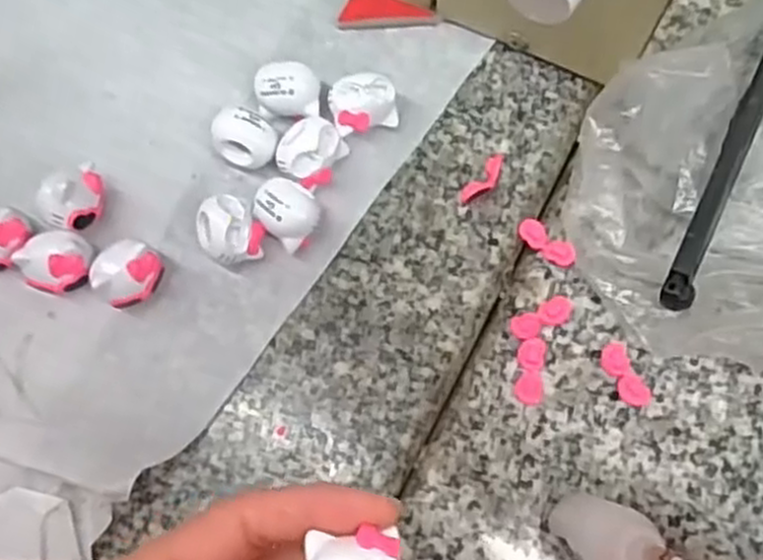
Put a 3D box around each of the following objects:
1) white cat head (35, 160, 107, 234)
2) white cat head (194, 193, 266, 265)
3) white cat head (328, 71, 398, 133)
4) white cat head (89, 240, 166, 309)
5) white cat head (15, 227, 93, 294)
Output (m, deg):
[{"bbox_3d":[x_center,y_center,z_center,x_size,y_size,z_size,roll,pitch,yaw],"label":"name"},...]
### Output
[{"bbox_3d":[-0.116,-0.031,0.299,0.018,0.022,0.026,36,80,9],"label":"white cat head"},{"bbox_3d":[-0.057,-0.018,0.299,0.022,0.022,0.024,0,77,2],"label":"white cat head"},{"bbox_3d":[-0.007,-0.068,0.311,0.026,0.021,0.019,-13,77,-1],"label":"white cat head"},{"bbox_3d":[-0.096,-0.002,0.296,0.020,0.019,0.025,25,79,7],"label":"white cat head"},{"bbox_3d":[-0.122,-0.007,0.297,0.024,0.017,0.023,0,77,2],"label":"white cat head"}]

